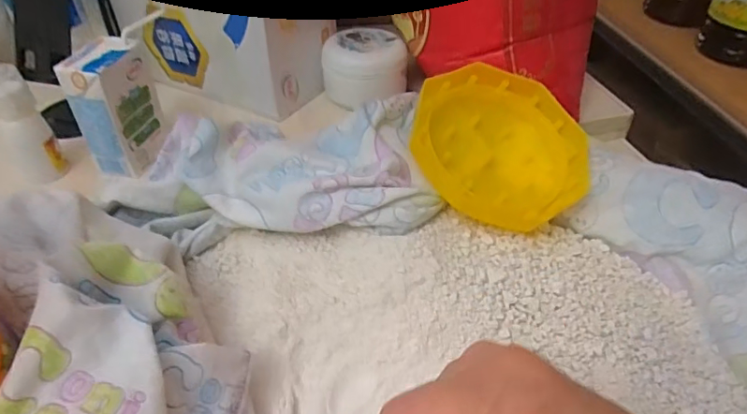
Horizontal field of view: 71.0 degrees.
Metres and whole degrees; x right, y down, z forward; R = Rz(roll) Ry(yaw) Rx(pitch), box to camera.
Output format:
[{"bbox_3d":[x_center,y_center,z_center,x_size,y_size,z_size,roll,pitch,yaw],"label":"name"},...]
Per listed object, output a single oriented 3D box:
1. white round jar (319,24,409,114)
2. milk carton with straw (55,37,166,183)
[{"bbox_3d":[-0.011,-0.154,0.567,0.085,0.054,0.080,-1,42,1],"label":"white round jar"},{"bbox_3d":[-0.228,-0.088,0.468,0.044,0.101,0.069,9,44,12],"label":"milk carton with straw"}]

